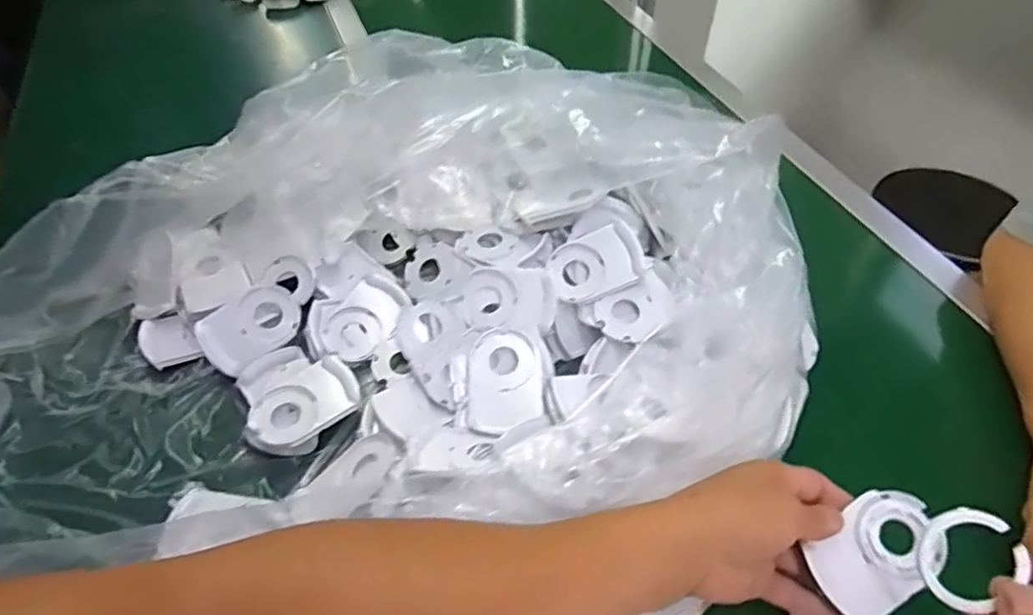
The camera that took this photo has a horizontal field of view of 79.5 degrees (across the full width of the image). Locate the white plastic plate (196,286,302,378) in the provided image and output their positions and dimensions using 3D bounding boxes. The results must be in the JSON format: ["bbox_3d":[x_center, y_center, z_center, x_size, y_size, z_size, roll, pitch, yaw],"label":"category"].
[{"bbox_3d":[-0.235,0.019,0.554,0.085,0.010,0.059,-33,86,-21],"label":"white plastic plate"}]

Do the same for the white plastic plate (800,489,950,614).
[{"bbox_3d":[0.222,0.151,0.381,0.081,0.006,0.054,-38,70,-9],"label":"white plastic plate"}]

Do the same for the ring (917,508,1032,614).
[{"bbox_3d":[0.236,0.131,0.325,0.049,0.006,0.046,0,89,18],"label":"ring"}]

